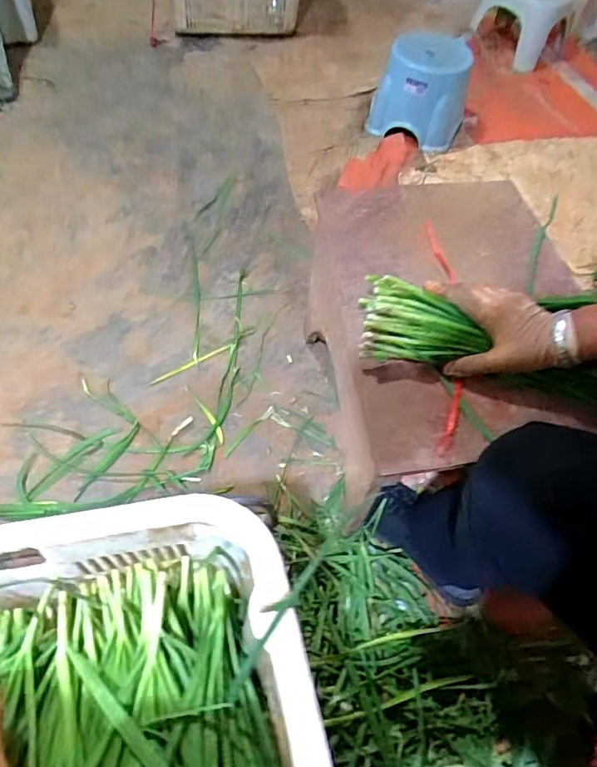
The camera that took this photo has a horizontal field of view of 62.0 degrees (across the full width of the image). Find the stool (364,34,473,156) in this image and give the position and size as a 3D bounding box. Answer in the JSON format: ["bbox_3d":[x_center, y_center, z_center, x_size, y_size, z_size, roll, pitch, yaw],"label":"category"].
[{"bbox_3d":[0.334,-0.783,1.331,0.229,0.193,0.200,21,57,9],"label":"stool"}]

